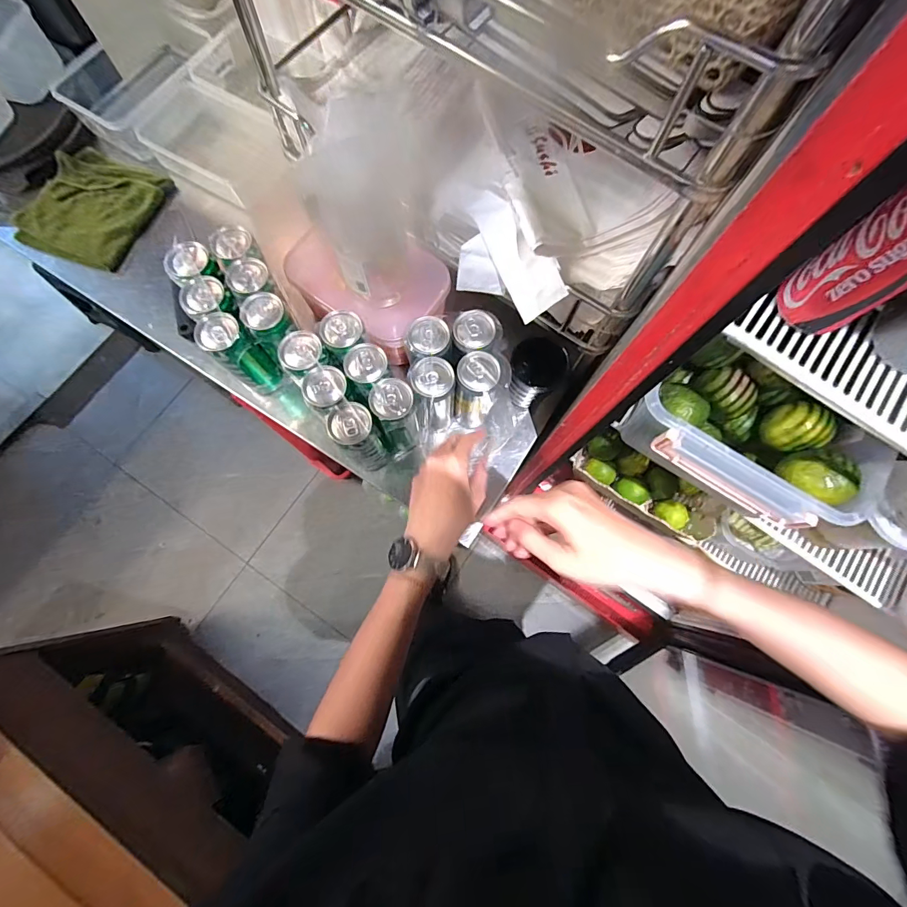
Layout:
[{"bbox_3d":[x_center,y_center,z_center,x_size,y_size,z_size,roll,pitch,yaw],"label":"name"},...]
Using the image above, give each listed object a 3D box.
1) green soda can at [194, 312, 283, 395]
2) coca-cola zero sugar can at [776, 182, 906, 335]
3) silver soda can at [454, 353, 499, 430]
[{"bbox_3d":[-0.295,-0.135,0.585,0.056,0.136,0.054,-42,80,-12],"label":"green soda can"},{"bbox_3d":[0.303,-0.140,0.282,0.051,0.143,0.055,-22,77,-8],"label":"coca-cola zero sugar can"},{"bbox_3d":[0.030,-0.086,0.578,0.052,0.141,0.056,1,75,-2],"label":"silver soda can"}]

